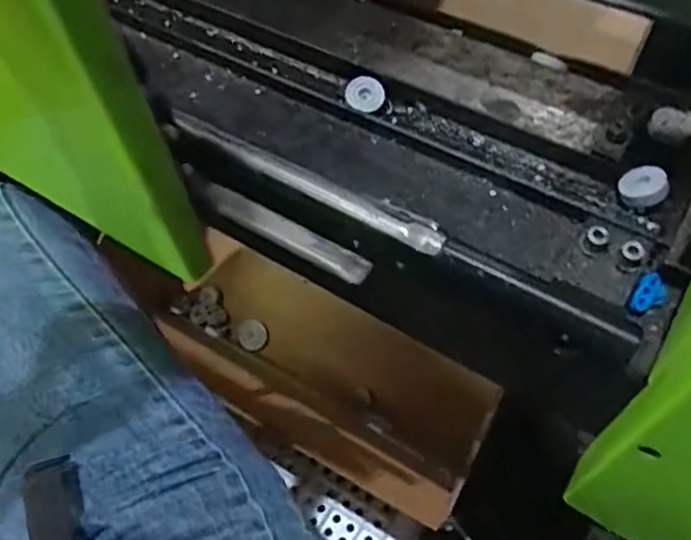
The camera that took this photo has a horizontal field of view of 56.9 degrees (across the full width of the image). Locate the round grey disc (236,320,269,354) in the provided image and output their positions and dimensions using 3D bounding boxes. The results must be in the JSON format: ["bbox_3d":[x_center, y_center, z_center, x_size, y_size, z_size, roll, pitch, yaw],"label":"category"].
[{"bbox_3d":[-0.131,0.089,0.887,0.042,0.010,0.043,-2,59,3],"label":"round grey disc"}]

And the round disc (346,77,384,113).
[{"bbox_3d":[0.015,-0.131,0.478,0.029,0.006,0.028,0,84,-4],"label":"round disc"}]

